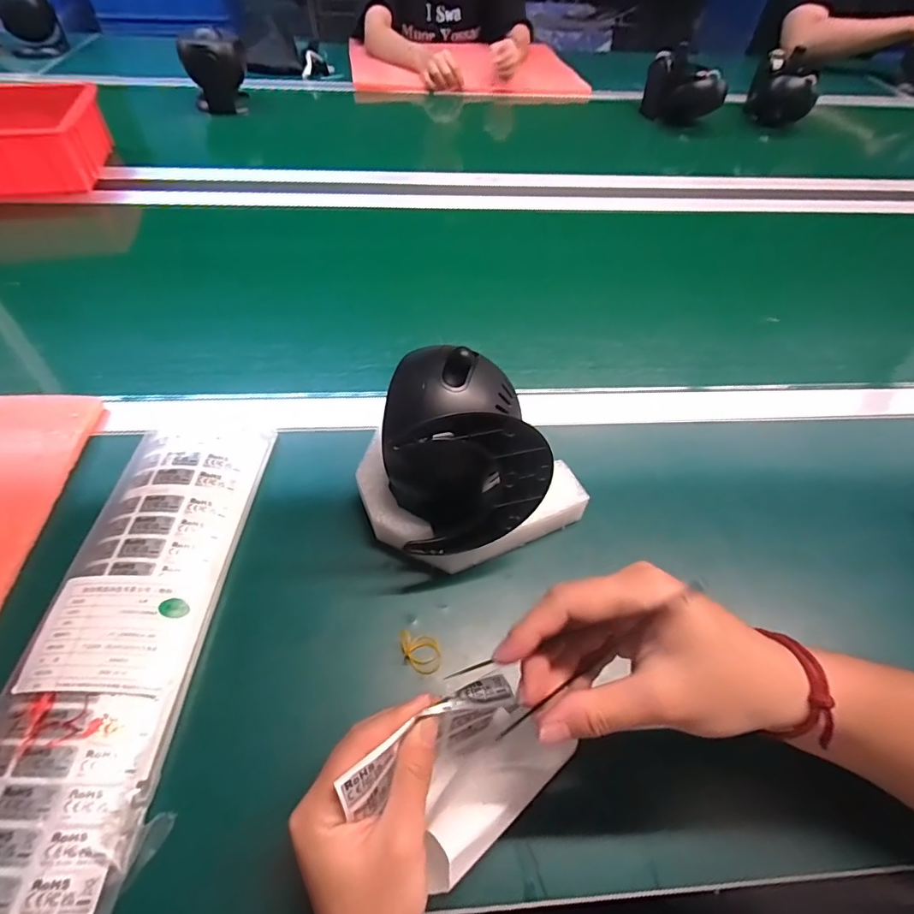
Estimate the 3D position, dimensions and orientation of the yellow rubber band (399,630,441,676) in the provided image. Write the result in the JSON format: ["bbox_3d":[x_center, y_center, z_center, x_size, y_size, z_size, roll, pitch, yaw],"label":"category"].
[{"bbox_3d":[-0.026,0.140,0.343,0.030,0.015,0.026,4,53,0],"label":"yellow rubber band"}]

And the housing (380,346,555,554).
[{"bbox_3d":[0.002,-0.003,0.336,0.096,0.101,0.098,-16,56,-15],"label":"housing"}]

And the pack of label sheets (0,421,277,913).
[{"bbox_3d":[-0.229,0.109,0.335,0.115,0.024,0.345,4,53,0],"label":"pack of label sheets"}]

